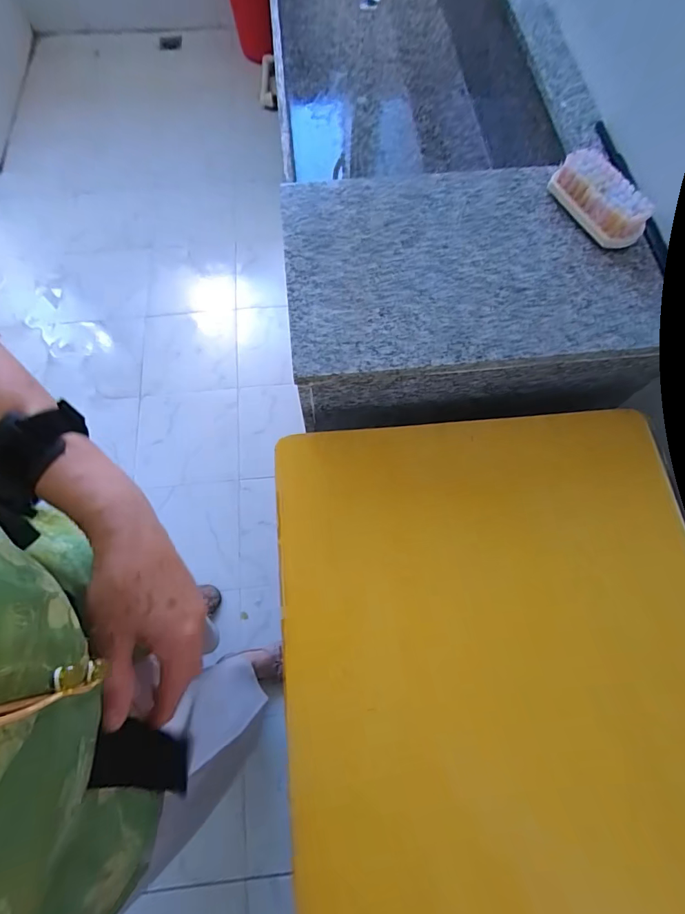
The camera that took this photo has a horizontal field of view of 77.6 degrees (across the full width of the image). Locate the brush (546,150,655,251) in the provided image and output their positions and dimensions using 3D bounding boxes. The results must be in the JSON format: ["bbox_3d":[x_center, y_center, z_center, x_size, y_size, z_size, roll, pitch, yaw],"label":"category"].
[{"bbox_3d":[0.267,-0.266,0.442,0.043,0.037,0.106,-32,75,-11],"label":"brush"}]

